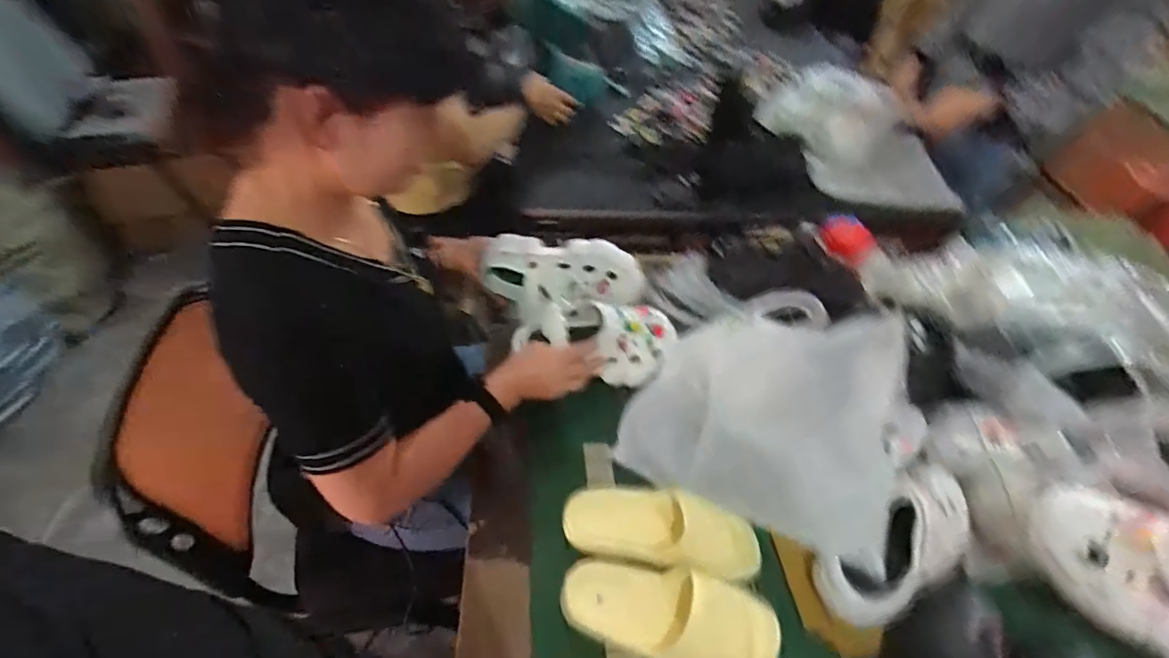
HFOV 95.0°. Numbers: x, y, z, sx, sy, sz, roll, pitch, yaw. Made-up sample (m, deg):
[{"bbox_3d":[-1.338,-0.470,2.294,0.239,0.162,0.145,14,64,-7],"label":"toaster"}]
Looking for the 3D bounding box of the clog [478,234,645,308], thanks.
[{"bbox_3d":[-0.039,-0.090,0.899,0.268,0.103,0.092,9,48,5],"label":"clog"}]

